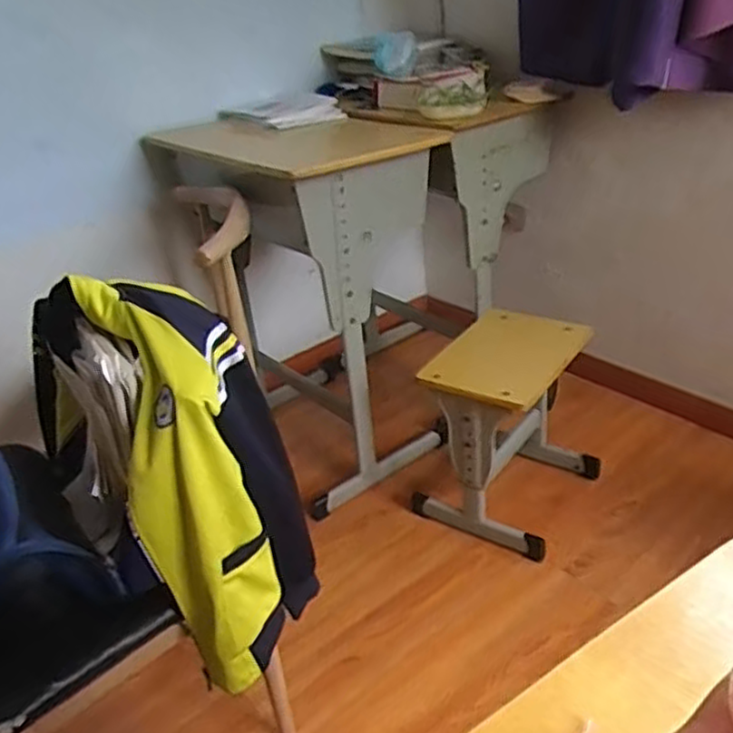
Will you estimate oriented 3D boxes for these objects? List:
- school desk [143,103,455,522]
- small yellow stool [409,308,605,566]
[{"bbox_3d":[-0.130,-0.172,1.702,0.440,0.778,0.567,-27,36,-30],"label":"school desk"},{"bbox_3d":[0.303,0.122,1.523,0.269,0.362,0.351,21,41,39],"label":"small yellow stool"}]

